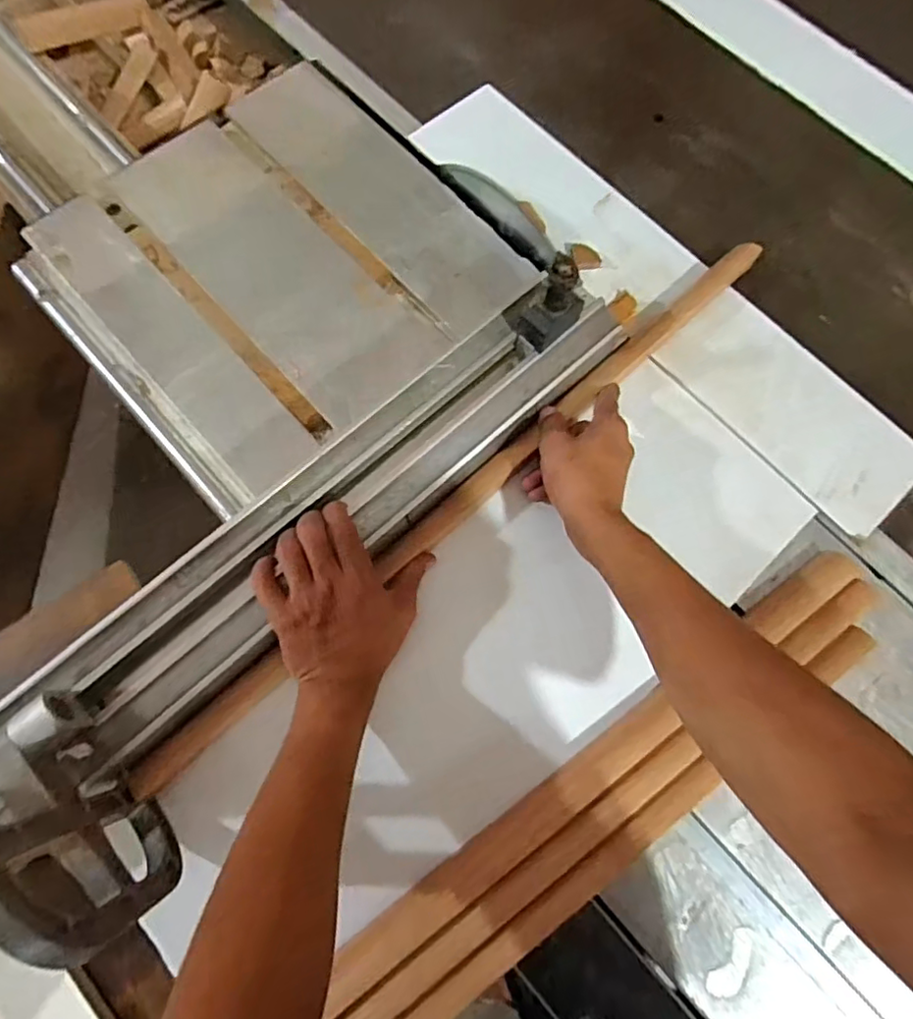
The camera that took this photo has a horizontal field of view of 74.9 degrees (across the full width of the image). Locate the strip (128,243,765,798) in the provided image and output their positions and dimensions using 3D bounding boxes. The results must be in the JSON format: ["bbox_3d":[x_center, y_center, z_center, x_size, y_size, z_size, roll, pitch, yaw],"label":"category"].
[{"bbox_3d":[0.029,-0.025,0.512,0.701,0.033,0.023,-41,78,-12],"label":"strip"}]

